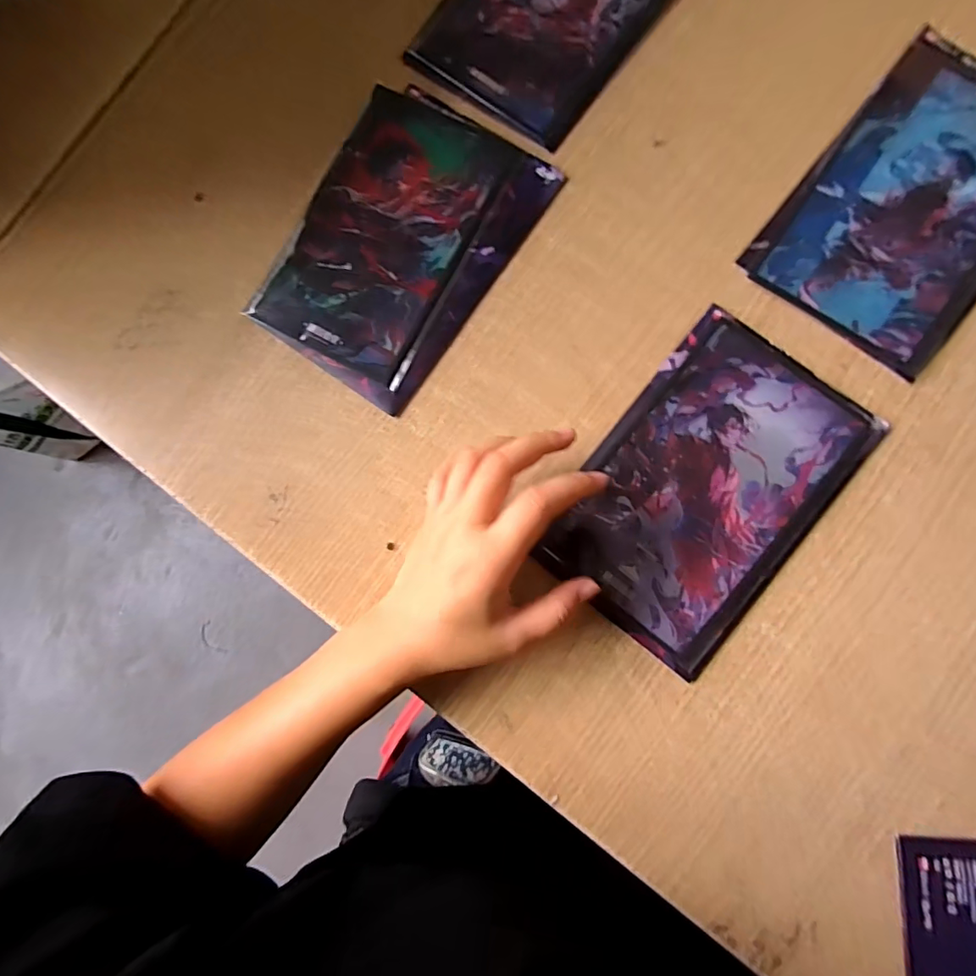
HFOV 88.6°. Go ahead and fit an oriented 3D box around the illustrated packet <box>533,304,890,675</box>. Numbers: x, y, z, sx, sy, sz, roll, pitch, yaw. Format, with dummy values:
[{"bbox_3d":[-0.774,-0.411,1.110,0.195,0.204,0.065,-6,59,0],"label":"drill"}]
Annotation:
[{"bbox_3d":[0.126,-0.001,0.289,0.122,0.006,0.186,38,88,7],"label":"illustrated packet"}]

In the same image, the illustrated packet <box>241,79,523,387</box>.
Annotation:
[{"bbox_3d":[-0.065,-0.161,0.320,0.109,0.008,0.171,28,87,6],"label":"illustrated packet"}]

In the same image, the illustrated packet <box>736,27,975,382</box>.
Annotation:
[{"bbox_3d":[0.254,-0.168,0.295,0.121,0.008,0.184,39,88,7],"label":"illustrated packet"}]

